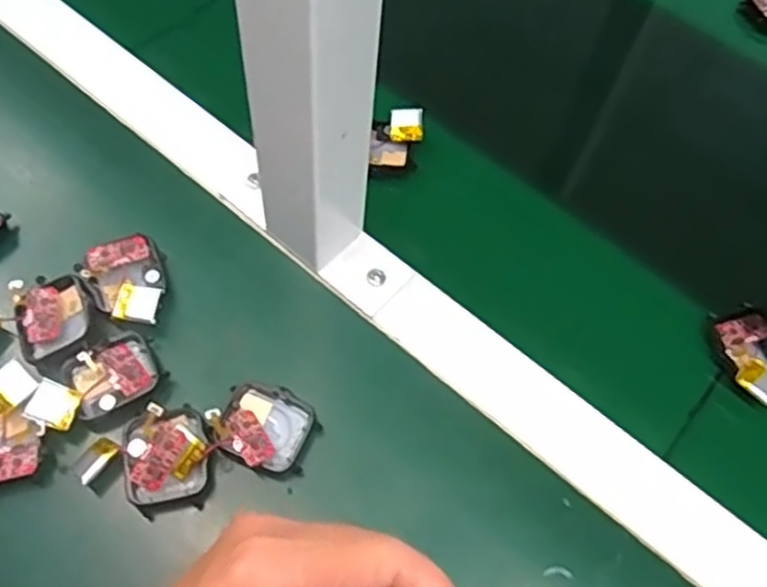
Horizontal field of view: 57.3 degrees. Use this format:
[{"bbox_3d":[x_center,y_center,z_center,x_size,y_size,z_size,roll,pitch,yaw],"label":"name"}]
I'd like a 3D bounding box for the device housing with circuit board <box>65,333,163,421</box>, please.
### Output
[{"bbox_3d":[-0.133,0.042,0.347,0.040,0.013,0.036,-28,67,-17],"label":"device housing with circuit board"}]

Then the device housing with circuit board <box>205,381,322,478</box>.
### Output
[{"bbox_3d":[-0.057,0.065,0.341,0.048,0.016,0.038,29,64,12],"label":"device housing with circuit board"}]

